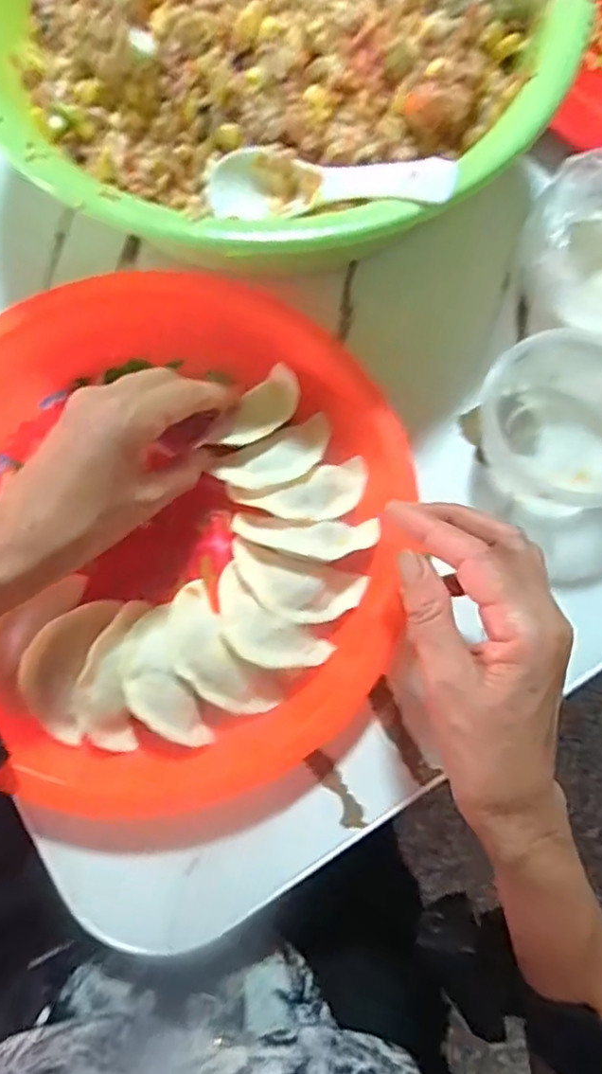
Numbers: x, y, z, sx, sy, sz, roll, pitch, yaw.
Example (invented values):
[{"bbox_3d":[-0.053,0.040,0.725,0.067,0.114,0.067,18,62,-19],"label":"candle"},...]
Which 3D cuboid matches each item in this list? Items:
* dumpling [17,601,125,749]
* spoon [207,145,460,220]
[{"bbox_3d":[-0.126,0.068,0.321,0.037,0.021,0.075,13,78,2],"label":"dumpling"},{"bbox_3d":[0.012,-0.182,0.313,0.134,0.020,0.031,15,77,27],"label":"spoon"}]

